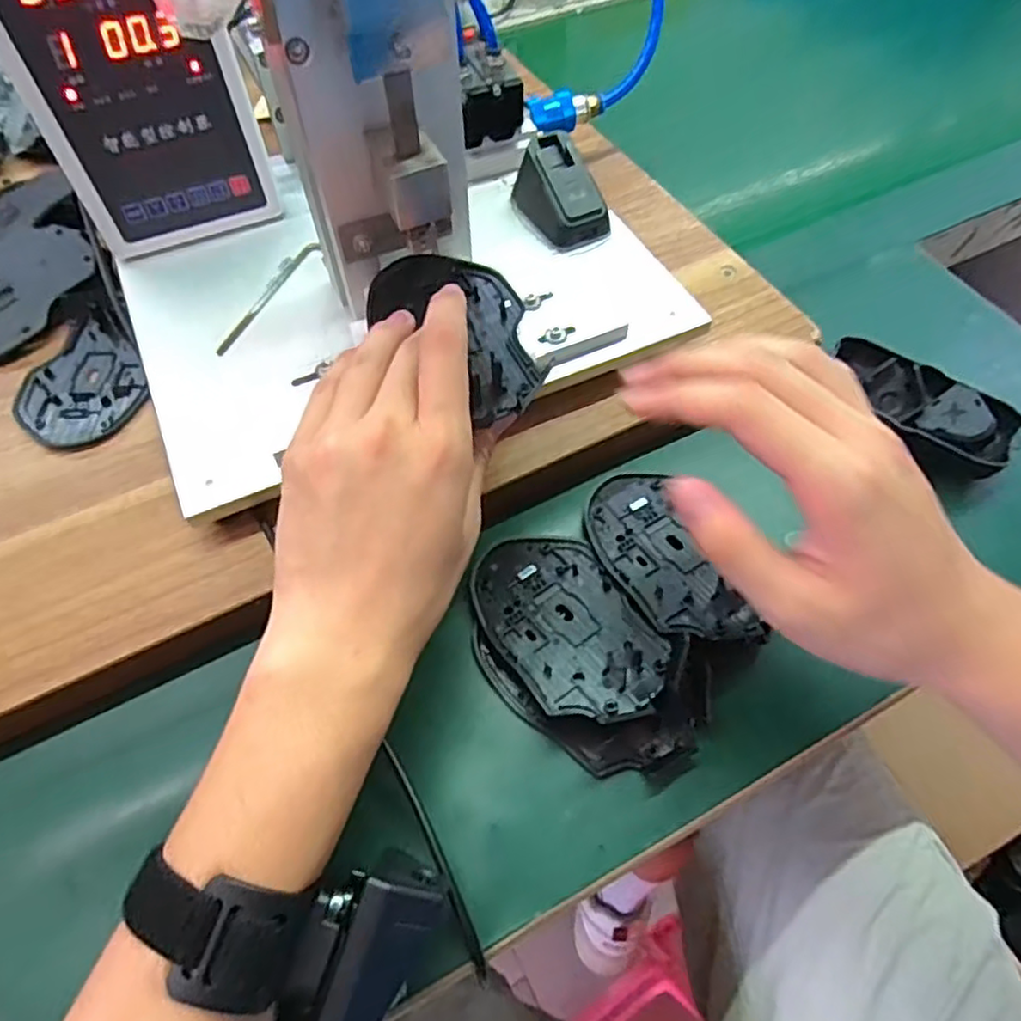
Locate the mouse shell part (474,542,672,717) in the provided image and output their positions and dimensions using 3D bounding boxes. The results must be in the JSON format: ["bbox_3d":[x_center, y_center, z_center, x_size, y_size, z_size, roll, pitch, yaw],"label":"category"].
[{"bbox_3d":[0.026,0.056,0.338,0.066,0.009,0.112,-26,52,-15],"label":"mouse shell part"}]

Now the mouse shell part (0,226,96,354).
[{"bbox_3d":[-0.315,-0.138,0.432,0.068,0.017,0.105,22,61,13],"label":"mouse shell part"}]

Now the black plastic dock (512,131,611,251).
[{"bbox_3d":[0.032,-0.197,0.425,0.037,0.035,0.064,-29,63,-17],"label":"black plastic dock"}]

